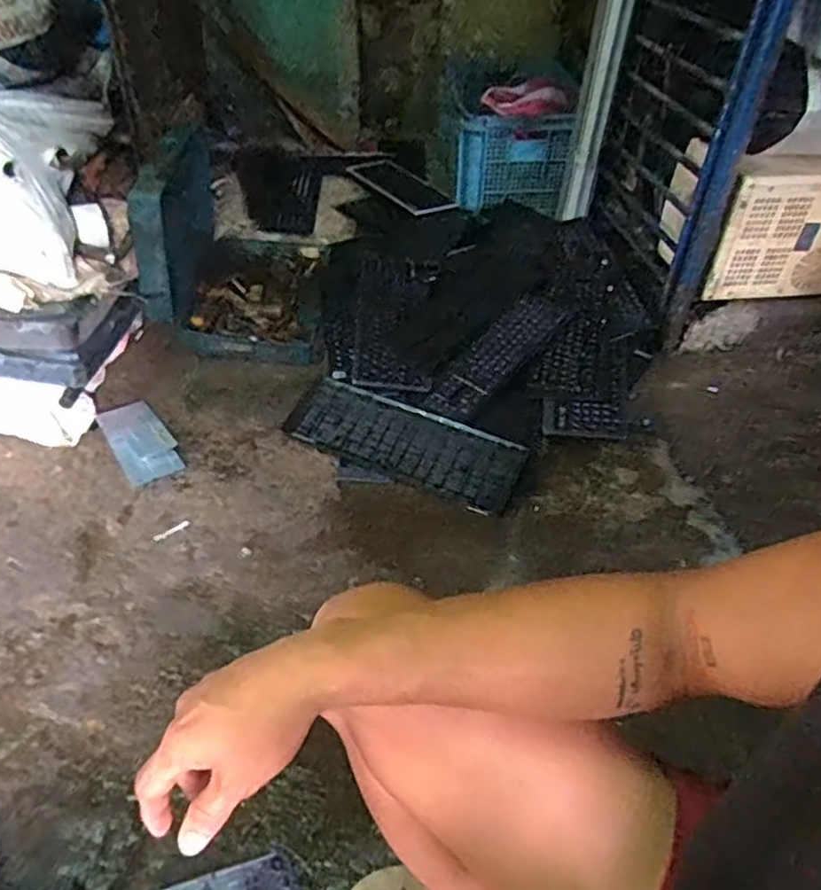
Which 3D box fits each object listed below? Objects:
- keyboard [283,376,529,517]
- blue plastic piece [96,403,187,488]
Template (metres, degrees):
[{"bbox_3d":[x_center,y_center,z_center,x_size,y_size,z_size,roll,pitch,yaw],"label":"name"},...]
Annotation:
[{"bbox_3d":[-0.013,-0.008,1.275,0.437,0.022,0.161,18,42,17],"label":"keyboard"},{"bbox_3d":[-0.497,-0.009,1.268,0.097,0.012,0.199,-23,47,-28],"label":"blue plastic piece"}]

